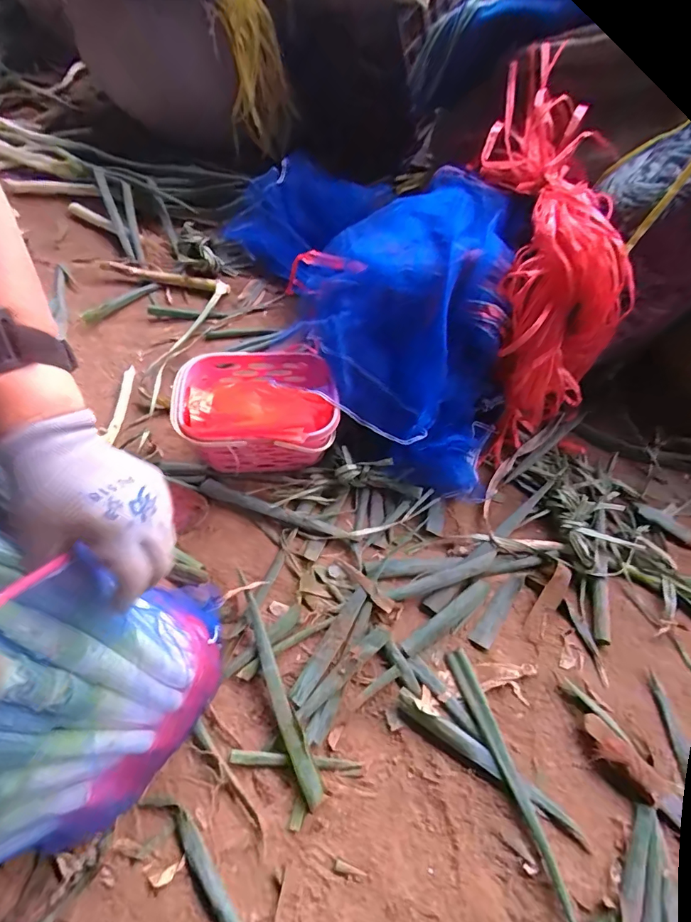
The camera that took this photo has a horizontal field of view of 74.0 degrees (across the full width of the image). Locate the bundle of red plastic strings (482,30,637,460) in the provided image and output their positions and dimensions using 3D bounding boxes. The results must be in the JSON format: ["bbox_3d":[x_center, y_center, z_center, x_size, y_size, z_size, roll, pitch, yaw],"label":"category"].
[{"bbox_3d":[0.333,-0.277,0.753,0.165,0.188,0.564,-4,102,-3],"label":"bundle of red plastic strings"}]

